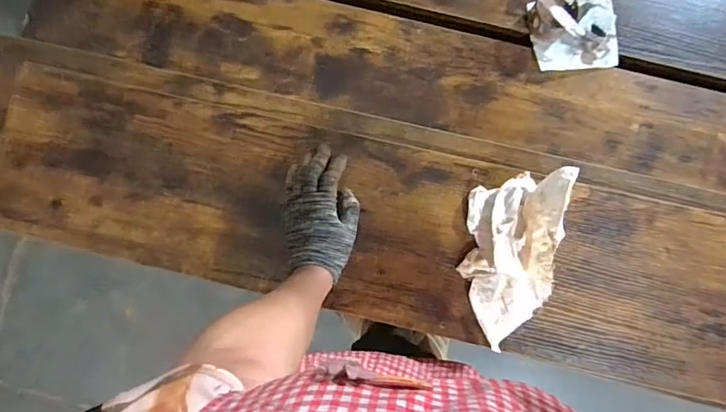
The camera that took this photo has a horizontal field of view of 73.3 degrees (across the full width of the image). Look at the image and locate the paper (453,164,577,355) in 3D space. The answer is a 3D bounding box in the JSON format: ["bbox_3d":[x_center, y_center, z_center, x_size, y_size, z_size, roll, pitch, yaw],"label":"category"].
[{"bbox_3d":[0.177,0.063,0.591,0.099,0.093,0.212,8,90,3],"label":"paper"}]

